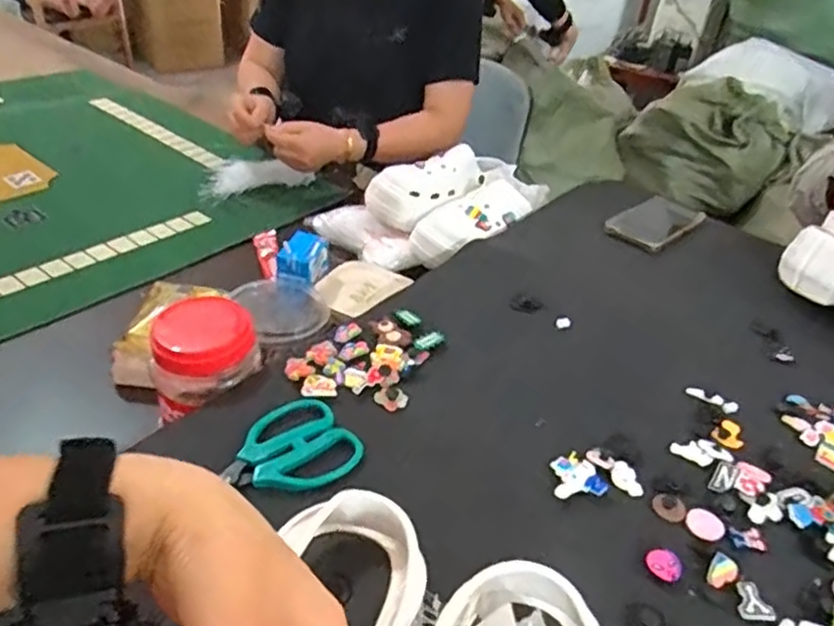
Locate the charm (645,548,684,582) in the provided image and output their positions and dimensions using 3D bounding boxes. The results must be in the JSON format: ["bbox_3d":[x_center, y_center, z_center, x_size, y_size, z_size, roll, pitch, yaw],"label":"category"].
[{"bbox_3d":[0.171,0.173,0.451,0.023,0.009,0.019,29,40,35],"label":"charm"}]

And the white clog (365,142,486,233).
[{"bbox_3d":[0.017,-0.198,0.995,0.195,0.067,0.087,-30,43,-22],"label":"white clog"}]

